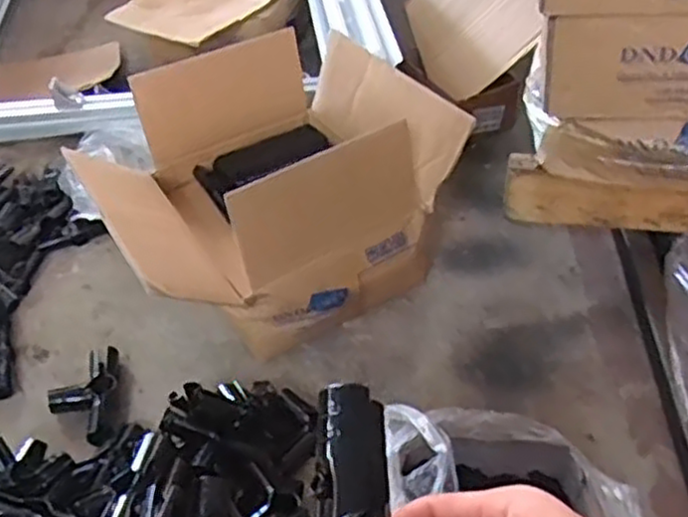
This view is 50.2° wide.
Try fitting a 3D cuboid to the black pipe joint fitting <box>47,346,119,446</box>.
[{"bbox_3d":[-0.327,0.171,0.922,0.084,0.045,0.142,-10,44,-9],"label":"black pipe joint fitting"}]

